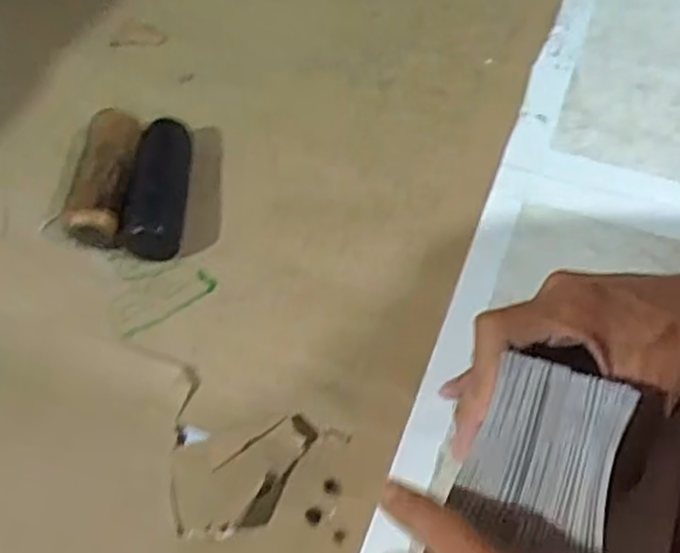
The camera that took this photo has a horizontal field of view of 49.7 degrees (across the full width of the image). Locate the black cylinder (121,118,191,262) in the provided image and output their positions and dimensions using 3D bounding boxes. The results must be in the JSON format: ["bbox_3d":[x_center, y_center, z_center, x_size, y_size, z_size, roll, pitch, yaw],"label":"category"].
[{"bbox_3d":[-0.121,-0.061,0.489,0.038,0.026,0.105,-1,57,4],"label":"black cylinder"}]

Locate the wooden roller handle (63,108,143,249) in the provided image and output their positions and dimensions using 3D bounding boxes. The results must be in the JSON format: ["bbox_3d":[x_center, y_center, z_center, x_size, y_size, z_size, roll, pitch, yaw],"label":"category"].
[{"bbox_3d":[-0.155,-0.067,0.491,0.035,0.044,0.096,5,57,7],"label":"wooden roller handle"}]

